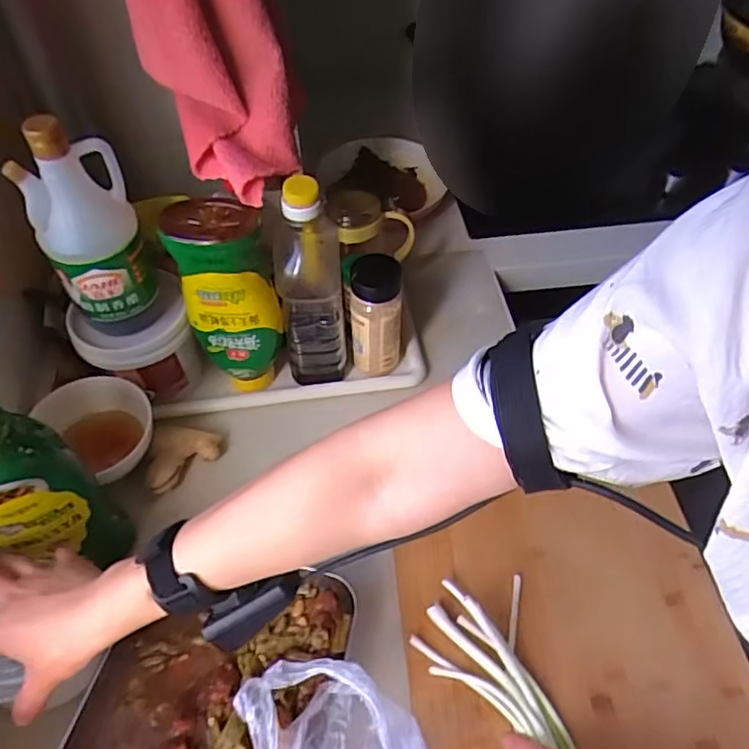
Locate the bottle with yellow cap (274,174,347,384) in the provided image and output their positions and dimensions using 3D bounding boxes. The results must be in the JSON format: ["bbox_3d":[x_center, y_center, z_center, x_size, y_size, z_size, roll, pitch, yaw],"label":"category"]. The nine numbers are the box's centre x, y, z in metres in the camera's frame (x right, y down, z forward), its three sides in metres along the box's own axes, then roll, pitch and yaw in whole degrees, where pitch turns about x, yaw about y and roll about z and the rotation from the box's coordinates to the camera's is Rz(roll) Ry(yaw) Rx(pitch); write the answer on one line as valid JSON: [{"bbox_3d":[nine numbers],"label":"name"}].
[{"bbox_3d":[-0.071,-0.098,0.670,0.069,0.243,0.075,-7,51,-4],"label":"bottle with yellow cap"}]

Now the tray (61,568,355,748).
[{"bbox_3d":[-0.142,0.276,0.505,0.195,0.050,0.250,11,52,10],"label":"tray"}]

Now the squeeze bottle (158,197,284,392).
[{"bbox_3d":[-0.153,-0.069,0.655,0.084,0.235,0.076,-28,56,-20],"label":"squeeze bottle"}]

